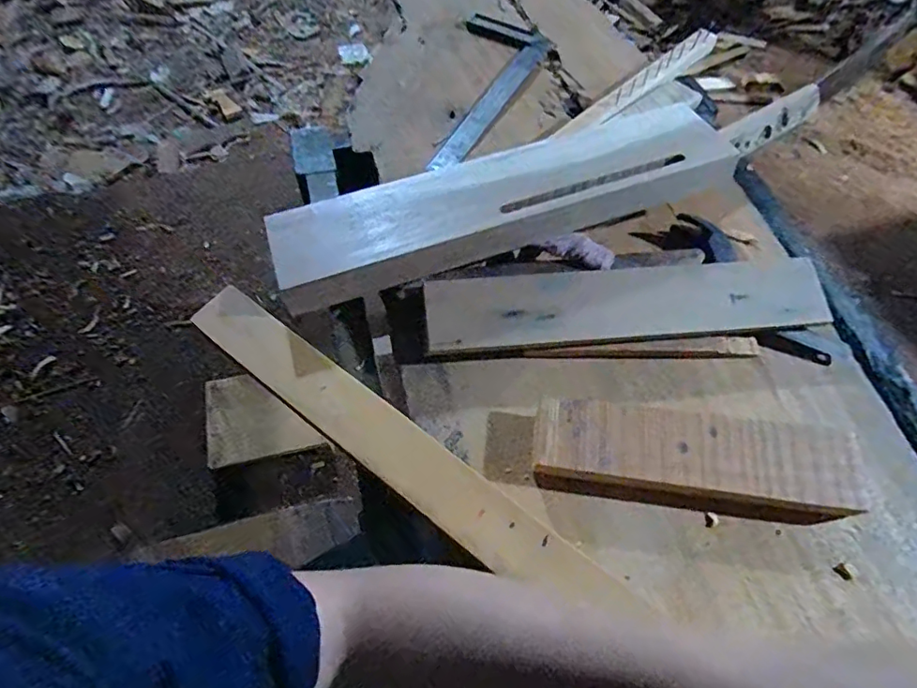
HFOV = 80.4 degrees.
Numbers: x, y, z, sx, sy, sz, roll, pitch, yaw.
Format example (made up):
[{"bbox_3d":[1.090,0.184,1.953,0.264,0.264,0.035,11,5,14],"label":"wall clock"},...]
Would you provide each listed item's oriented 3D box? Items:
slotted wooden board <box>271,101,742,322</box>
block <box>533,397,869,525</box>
[{"bbox_3d":[0.045,-0.142,0.522,0.439,0.035,0.101,-18,65,-8],"label":"slotted wooden board"},{"bbox_3d":[0.190,0.092,0.435,0.250,0.028,0.082,8,59,2],"label":"block"}]

